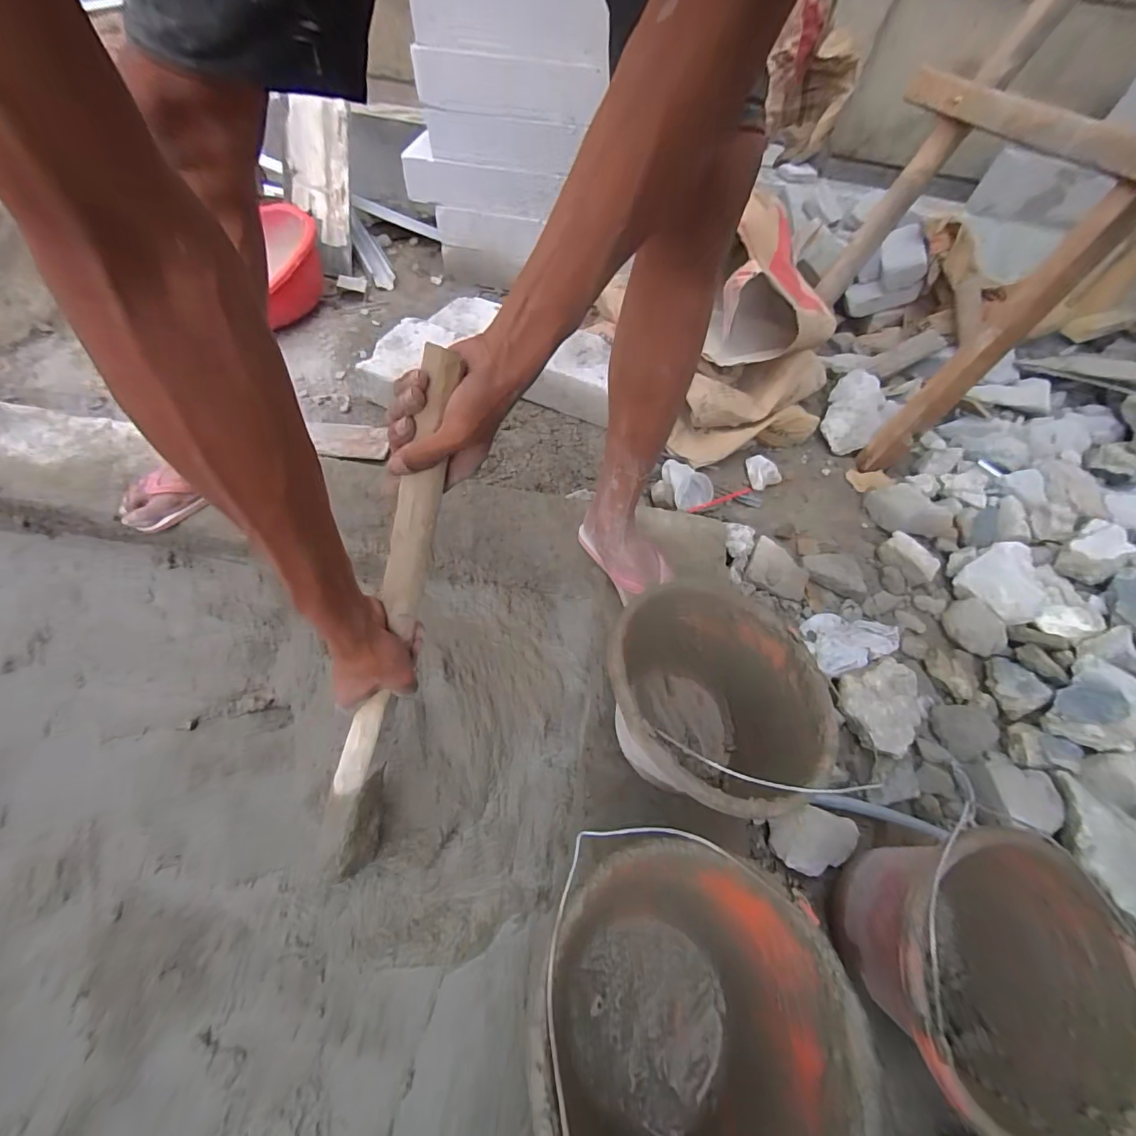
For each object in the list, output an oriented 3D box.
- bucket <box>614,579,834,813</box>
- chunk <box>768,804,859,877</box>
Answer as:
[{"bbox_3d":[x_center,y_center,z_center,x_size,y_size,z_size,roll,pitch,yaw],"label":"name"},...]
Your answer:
[{"bbox_3d":[0.149,0.166,0.561,0.221,0.190,0.243,-34,63,-28],"label":"bucket"},{"bbox_3d":[0.307,0.334,0.593,0.114,0.038,0.072,-13,58,-15],"label":"chunk"}]

